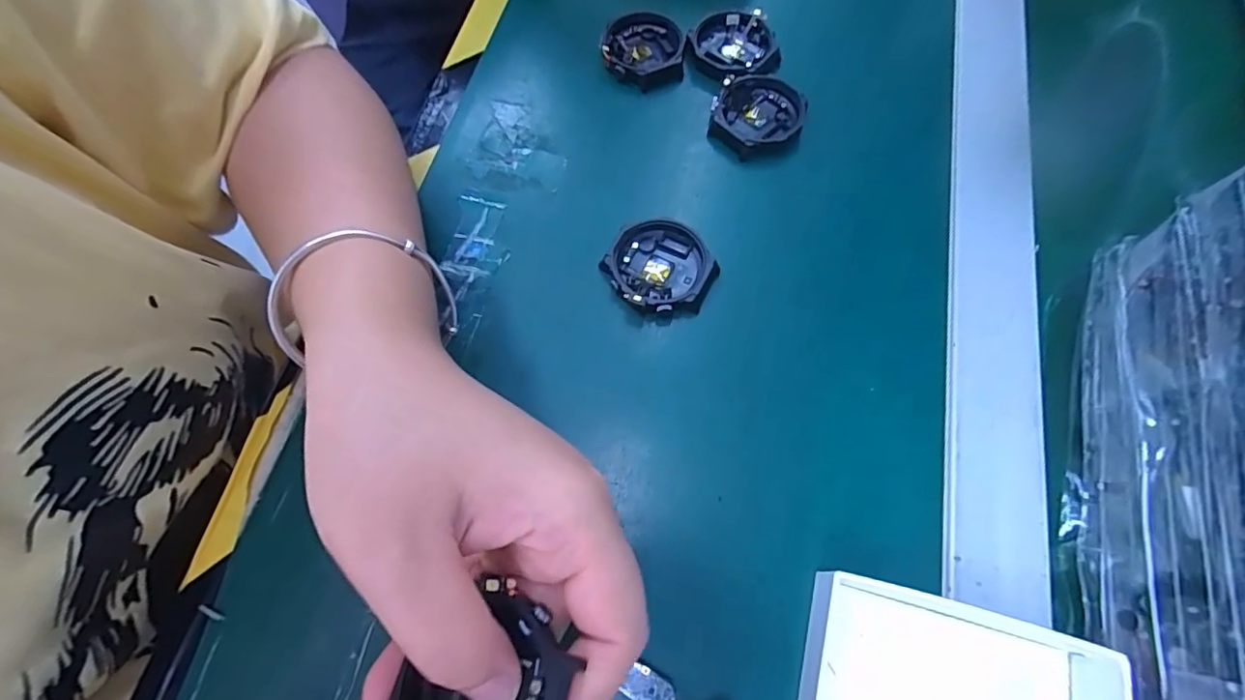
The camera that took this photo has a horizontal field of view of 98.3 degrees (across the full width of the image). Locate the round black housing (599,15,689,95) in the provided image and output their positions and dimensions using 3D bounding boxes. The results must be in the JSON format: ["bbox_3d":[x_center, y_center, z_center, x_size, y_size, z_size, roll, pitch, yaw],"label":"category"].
[{"bbox_3d":[0.013,-0.180,0.324,0.048,0.012,0.047,8,69,4],"label":"round black housing"}]

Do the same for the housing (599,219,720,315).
[{"bbox_3d":[0.020,-0.042,0.271,0.054,0.013,0.049,19,70,10],"label":"housing"}]

